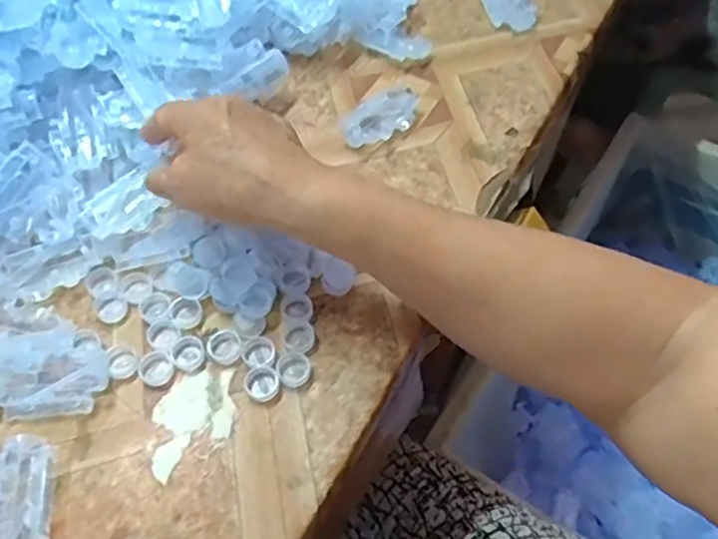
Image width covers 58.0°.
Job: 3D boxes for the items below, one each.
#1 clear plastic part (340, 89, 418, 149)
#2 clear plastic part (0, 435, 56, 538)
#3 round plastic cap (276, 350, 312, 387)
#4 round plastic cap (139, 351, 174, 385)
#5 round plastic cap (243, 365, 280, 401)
[{"bbox_3d":[0.019,-0.123,0.515,0.044,0.014,0.079,37,63,20],"label":"clear plastic part"},{"bbox_3d":[-0.184,0.122,0.346,0.042,0.017,0.067,-7,58,-6],"label":"clear plastic part"},{"bbox_3d":[-0.040,0.060,0.395,0.020,0.007,0.020,1,57,-1],"label":"round plastic cap"},{"bbox_3d":[-0.125,0.060,0.397,0.019,0.004,0.022,-31,63,-20],"label":"round plastic cap"},{"bbox_3d":[-0.059,0.068,0.391,0.020,0.006,0.022,1,57,-1],"label":"round plastic cap"}]

